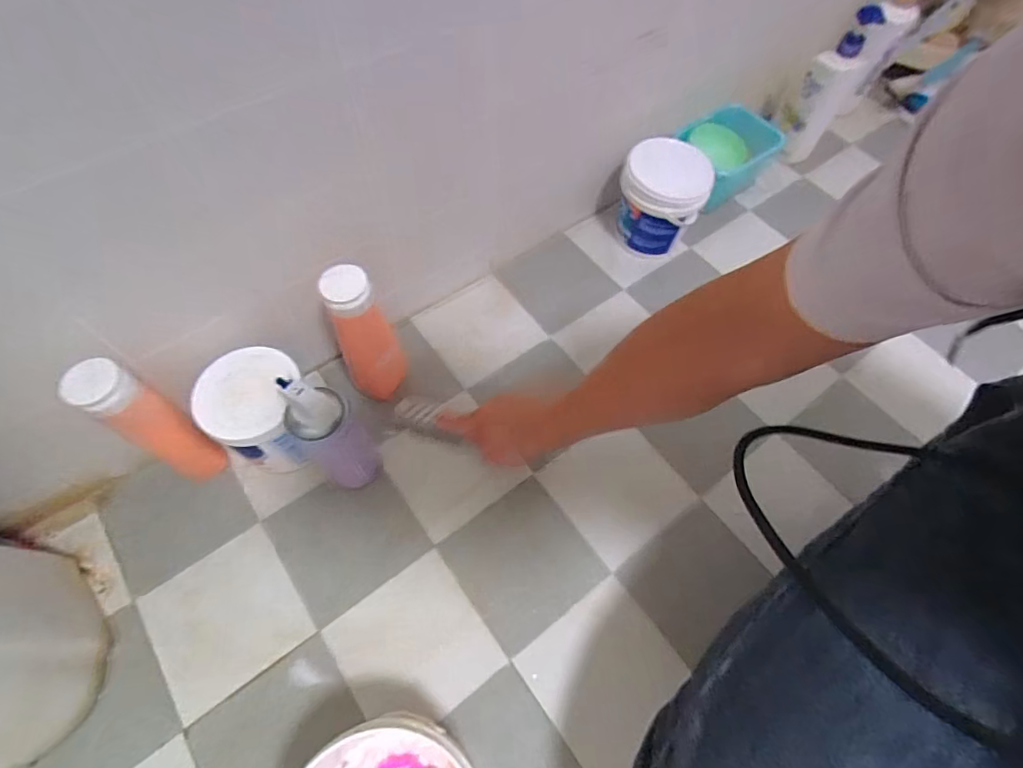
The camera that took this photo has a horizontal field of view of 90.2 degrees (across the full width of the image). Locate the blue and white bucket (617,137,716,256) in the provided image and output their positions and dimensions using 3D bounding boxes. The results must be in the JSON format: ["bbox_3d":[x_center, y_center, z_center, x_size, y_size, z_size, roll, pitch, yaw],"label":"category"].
[{"bbox_3d":[0.226,-0.280,0.789,0.124,0.143,0.117,1,60,-1],"label":"blue and white bucket"}]

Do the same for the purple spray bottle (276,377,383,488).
[{"bbox_3d":[-0.198,0.052,0.566,0.067,0.212,0.078,-31,66,-17],"label":"purple spray bottle"}]

